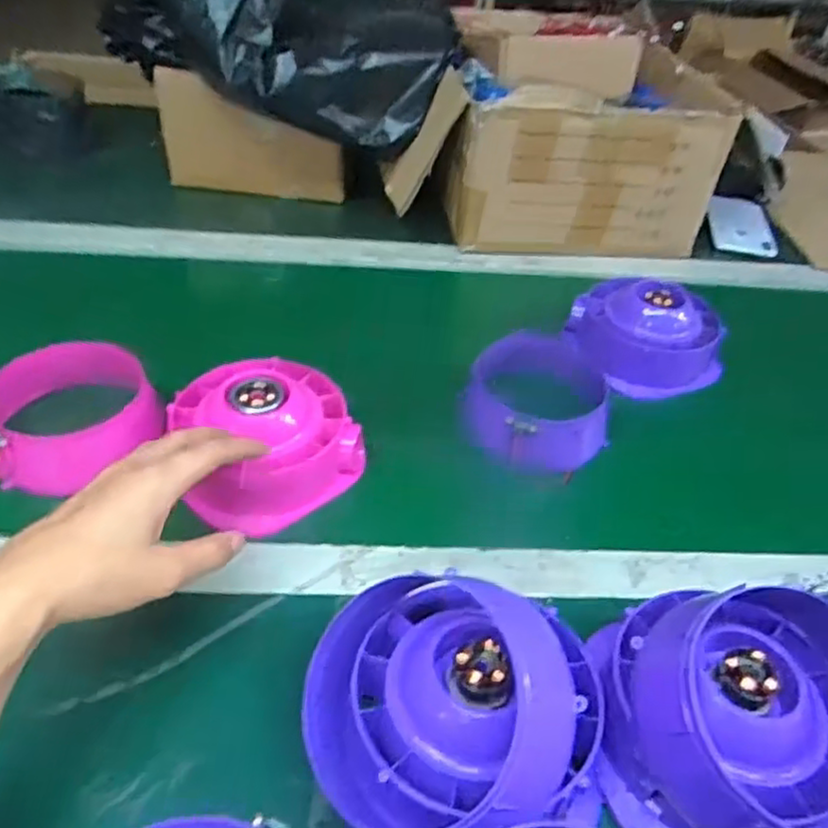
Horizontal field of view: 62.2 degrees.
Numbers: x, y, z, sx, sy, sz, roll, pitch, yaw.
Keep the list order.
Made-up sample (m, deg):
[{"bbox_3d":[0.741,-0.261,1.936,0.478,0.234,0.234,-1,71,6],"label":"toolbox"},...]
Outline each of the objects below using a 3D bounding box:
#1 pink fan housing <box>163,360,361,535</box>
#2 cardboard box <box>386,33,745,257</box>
[{"bbox_3d":[-0.114,0.015,0.518,0.128,0.071,0.121,-20,47,-26],"label":"pink fan housing"},{"bbox_3d":[0.162,-0.324,0.831,0.373,0.209,0.200,0,42,-6],"label":"cardboard box"}]

